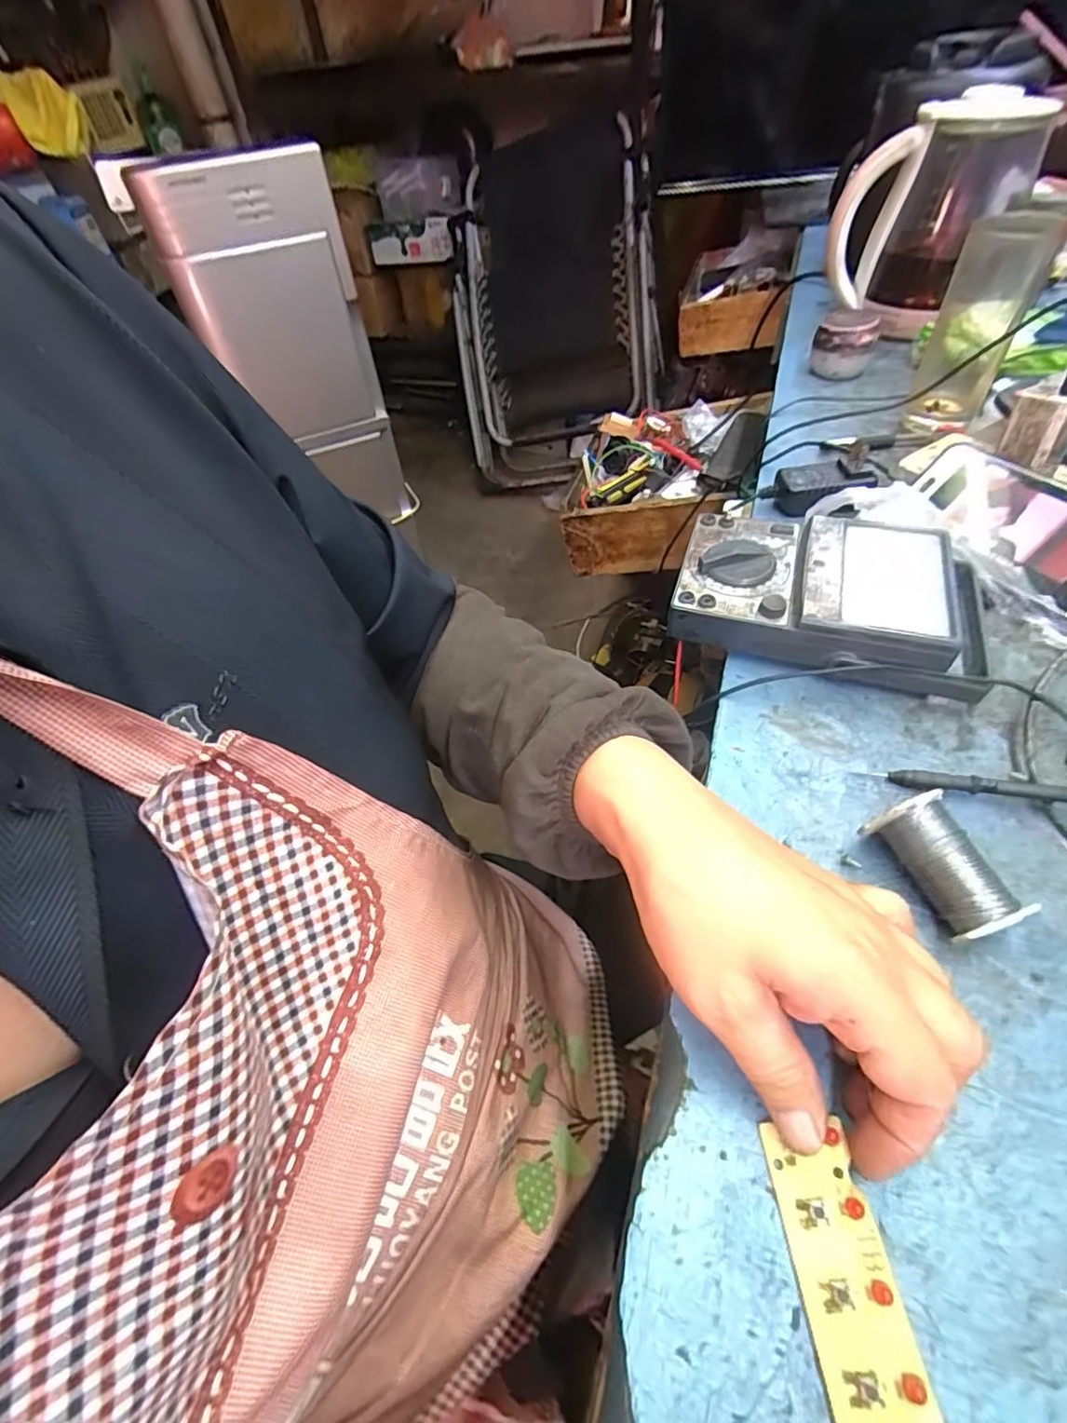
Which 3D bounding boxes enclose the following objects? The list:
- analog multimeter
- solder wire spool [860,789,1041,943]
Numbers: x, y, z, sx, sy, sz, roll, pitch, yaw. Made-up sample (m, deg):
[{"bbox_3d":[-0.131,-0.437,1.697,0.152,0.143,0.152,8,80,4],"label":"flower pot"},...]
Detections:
[{"bbox_3d":[0.198,-0.076,0.388,0.193,0.048,0.118,11,52,16],"label":"analog multimeter"},{"bbox_3d":[0.190,0.075,0.271,0.032,0.037,0.061,-19,50,-9],"label":"solder wire spool"}]

